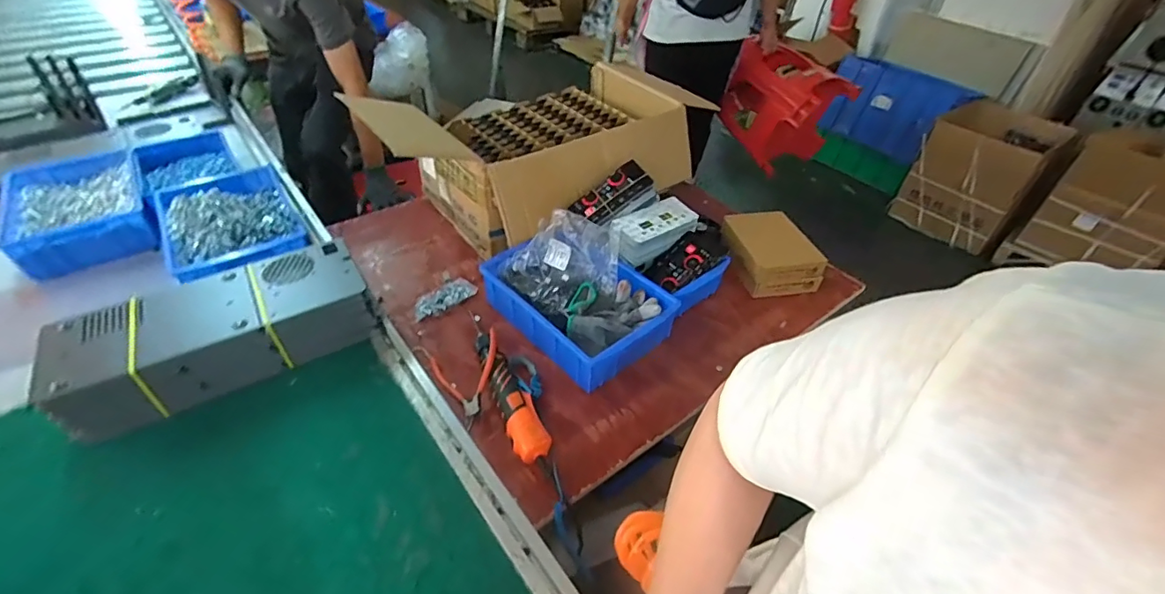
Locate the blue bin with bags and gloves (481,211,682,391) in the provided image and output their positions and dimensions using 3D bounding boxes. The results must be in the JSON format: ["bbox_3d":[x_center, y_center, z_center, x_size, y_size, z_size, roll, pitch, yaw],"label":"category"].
[{"bbox_3d":[-0.010,-0.026,0.828,0.202,0.163,0.296,-29,51,-31],"label":"blue bin with bags and gloves"}]

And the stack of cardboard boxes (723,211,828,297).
[{"bbox_3d":[0.354,-0.084,0.973,0.141,0.084,0.162,-9,43,-14],"label":"stack of cardboard boxes"}]

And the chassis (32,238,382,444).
[{"bbox_3d":[-0.515,0.047,0.739,0.389,0.099,0.166,-24,49,-28],"label":"chassis"}]

